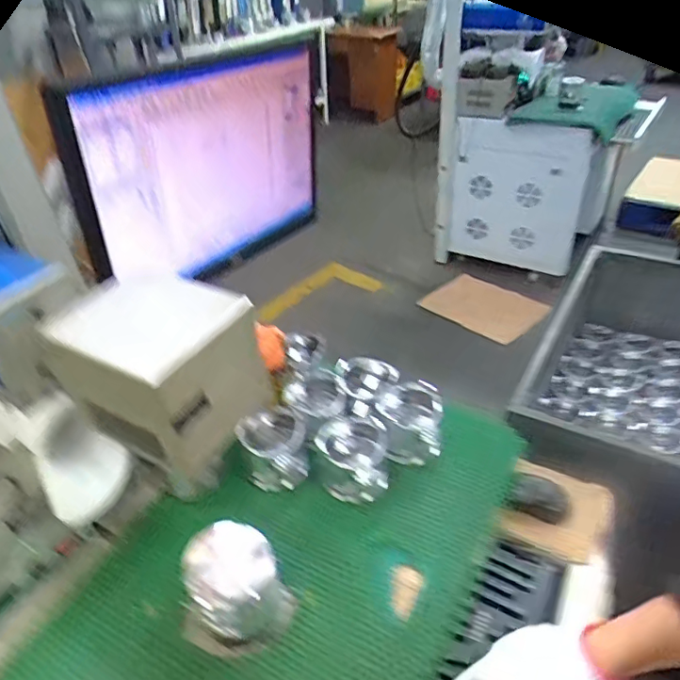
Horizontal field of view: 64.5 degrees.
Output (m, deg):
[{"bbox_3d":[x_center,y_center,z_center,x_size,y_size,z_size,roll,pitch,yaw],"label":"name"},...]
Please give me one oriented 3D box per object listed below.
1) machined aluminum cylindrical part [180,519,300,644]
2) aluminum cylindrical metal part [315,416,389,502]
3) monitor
[{"bbox_3d":[-0.113,0.274,0.604,0.099,0.113,0.091,-3,37,2],"label":"machined aluminum cylindrical part"},{"bbox_3d":[0.019,0.171,0.770,0.091,0.108,0.091,-3,37,2],"label":"aluminum cylindrical metal part"},{"bbox_3d":[-0.170,-0.234,0.741,0.052,0.283,0.402,22,44,31],"label":"monitor"}]

